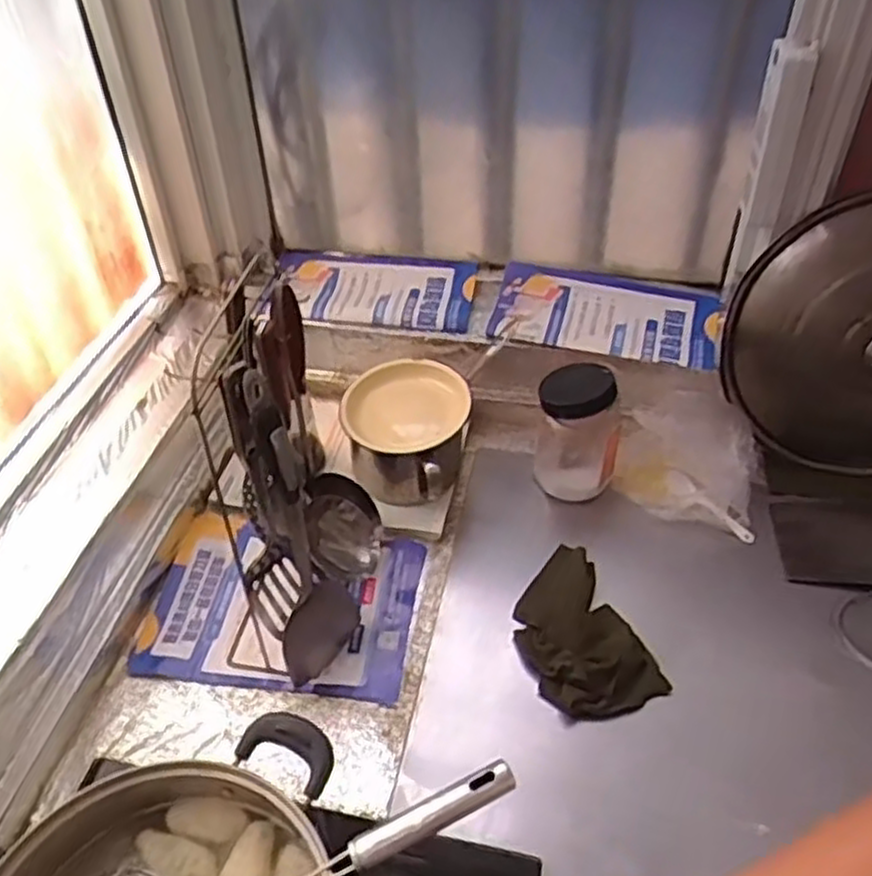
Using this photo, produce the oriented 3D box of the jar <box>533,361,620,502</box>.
[{"bbox_3d":[0.166,-0.004,0.916,0.095,0.153,0.078,11,45,13],"label":"jar"}]

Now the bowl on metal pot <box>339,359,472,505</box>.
[{"bbox_3d":[-0.042,0.001,0.923,0.145,0.120,0.137,12,45,15],"label":"bowl on metal pot"}]

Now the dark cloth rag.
[{"bbox_3d":[0.142,0.196,0.811,0.121,0.032,0.197,-16,45,-14],"label":"dark cloth rag"}]

